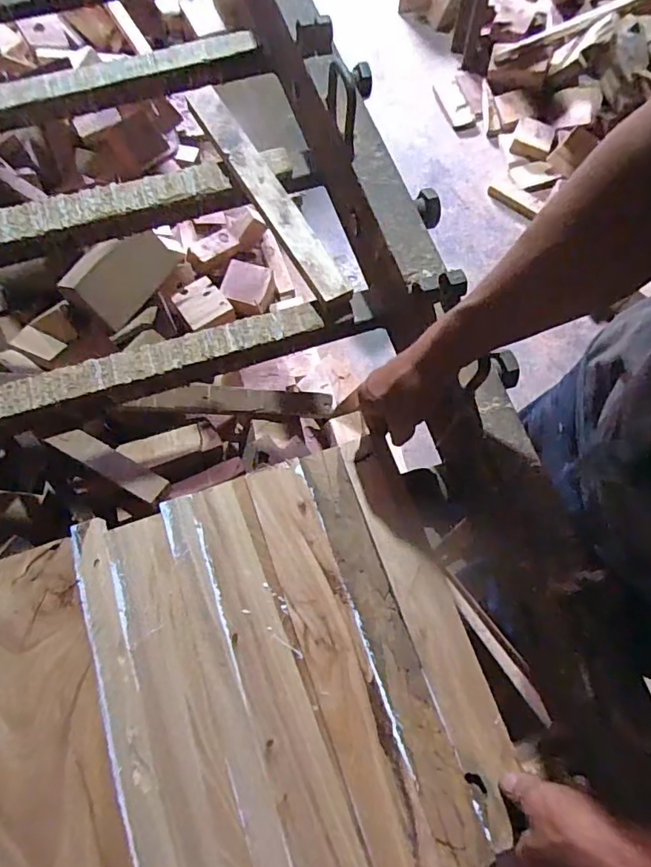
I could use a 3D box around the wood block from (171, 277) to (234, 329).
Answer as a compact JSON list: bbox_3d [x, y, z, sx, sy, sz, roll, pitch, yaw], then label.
[{"bbox_3d":[-0.299,-0.316,1.232,0.107,0.025,0.118,-36,74,-12],"label":"wood block"}]

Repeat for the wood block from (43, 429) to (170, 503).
[{"bbox_3d":[-0.401,0.051,0.939,0.249,0.029,0.055,24,60,16],"label":"wood block"}]

